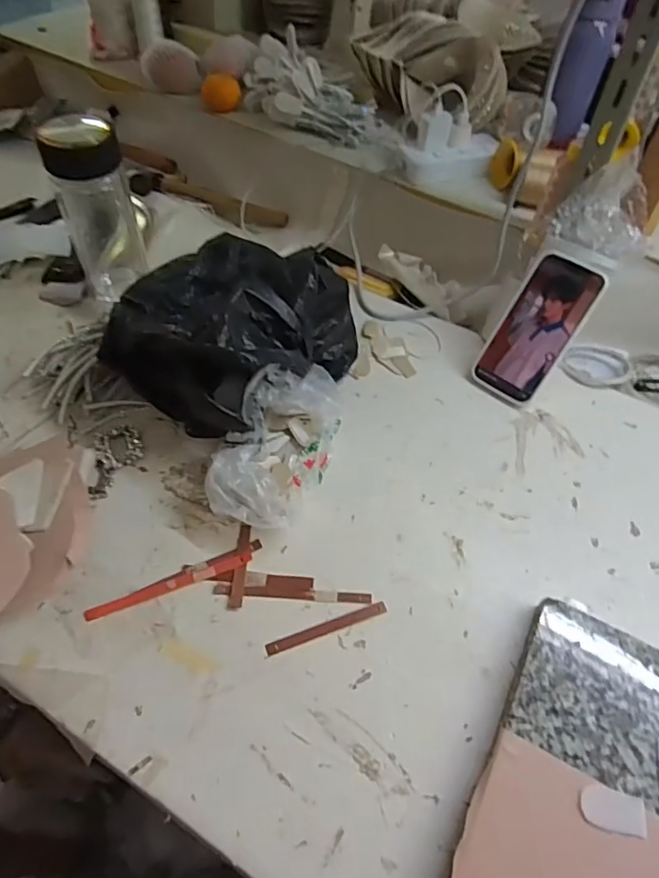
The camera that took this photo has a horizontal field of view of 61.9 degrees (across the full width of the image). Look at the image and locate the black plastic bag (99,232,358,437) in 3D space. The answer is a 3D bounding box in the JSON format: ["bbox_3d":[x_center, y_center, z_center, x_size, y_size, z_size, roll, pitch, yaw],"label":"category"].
[{"bbox_3d":[-0.100,-0.135,0.613,0.216,0.137,0.254,36,59,22],"label":"black plastic bag"}]

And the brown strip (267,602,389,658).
[{"bbox_3d":[-0.002,0.164,0.476,0.109,0.004,0.011,-16,55,-15],"label":"brown strip"}]

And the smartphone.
[{"bbox_3d":[0.239,-0.126,0.632,0.080,0.170,0.015,36,17,22],"label":"smartphone"}]

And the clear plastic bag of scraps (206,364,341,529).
[{"bbox_3d":[-0.054,0.010,0.542,0.100,0.074,0.161,14,53,7],"label":"clear plastic bag of scraps"}]

